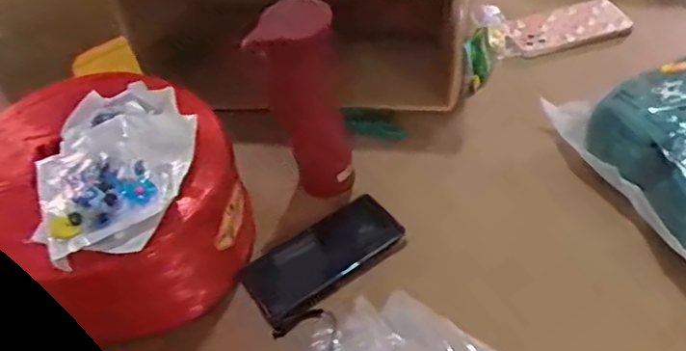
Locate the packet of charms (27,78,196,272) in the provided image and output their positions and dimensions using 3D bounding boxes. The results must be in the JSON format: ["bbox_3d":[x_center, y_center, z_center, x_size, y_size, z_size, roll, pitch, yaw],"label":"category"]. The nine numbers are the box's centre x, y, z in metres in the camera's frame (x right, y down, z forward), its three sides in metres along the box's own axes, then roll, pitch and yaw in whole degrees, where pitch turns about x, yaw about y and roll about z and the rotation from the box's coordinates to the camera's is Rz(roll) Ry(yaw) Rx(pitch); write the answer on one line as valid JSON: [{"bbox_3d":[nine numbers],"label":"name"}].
[{"bbox_3d":[-0.204,-0.016,0.545,0.149,0.043,0.195,-11,46,-1],"label":"packet of charms"}]

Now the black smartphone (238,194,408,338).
[{"bbox_3d":[-0.019,0.085,0.620,0.160,0.012,0.089,-35,47,-13],"label":"black smartphone"}]

